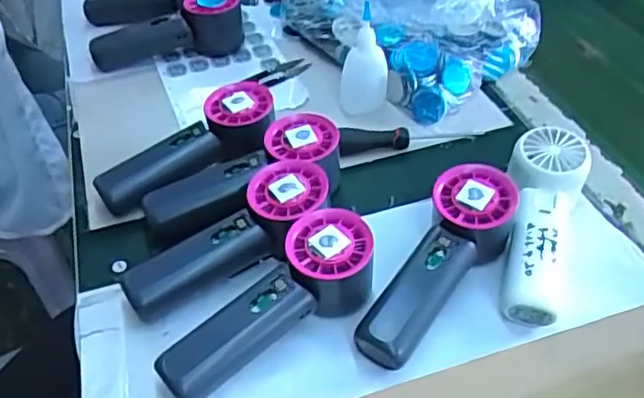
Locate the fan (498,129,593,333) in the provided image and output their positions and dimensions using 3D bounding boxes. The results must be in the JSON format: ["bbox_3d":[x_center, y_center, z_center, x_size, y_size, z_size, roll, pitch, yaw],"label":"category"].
[{"bbox_3d":[0.153,0.015,0.445,0.054,0.053,0.145,17,47,16],"label":"fan"}]

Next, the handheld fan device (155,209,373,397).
[{"bbox_3d":[-0.035,0.067,0.399,0.153,0.054,0.060,-23,49,-23],"label":"handheld fan device"}]

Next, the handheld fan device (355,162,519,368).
[{"bbox_3d":[0.079,0.044,0.424,0.056,0.048,0.161,28,65,26],"label":"handheld fan device"}]

